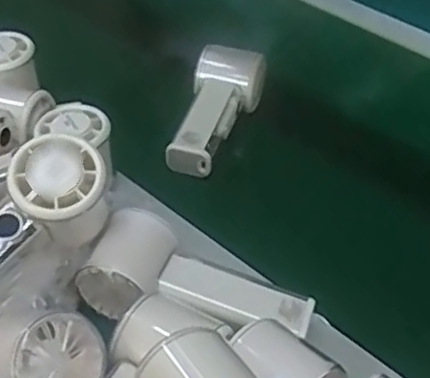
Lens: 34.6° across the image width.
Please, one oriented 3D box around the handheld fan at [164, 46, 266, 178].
[{"bbox_3d":[0.003,-0.074,0.628,0.060,0.048,0.139,12,41,8],"label":"handheld fan"}]

